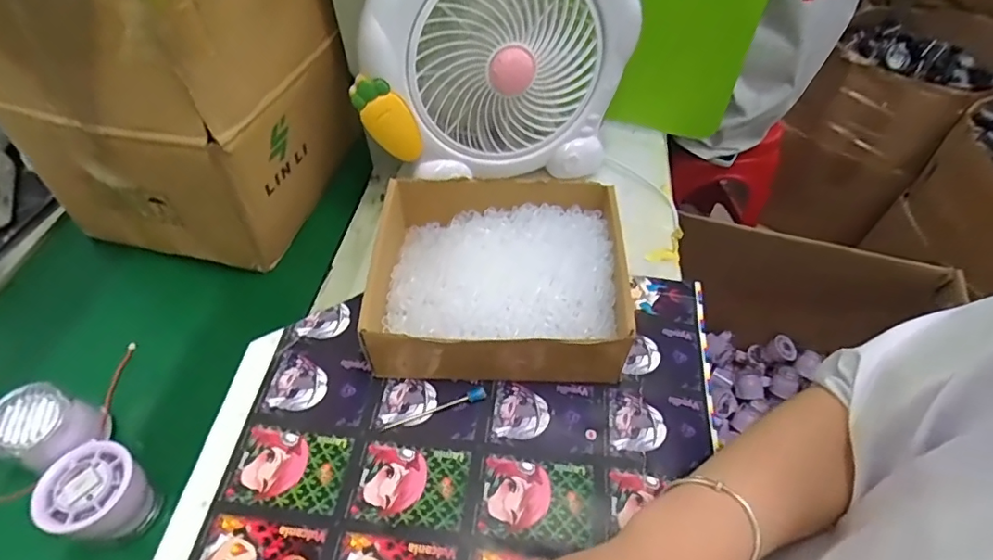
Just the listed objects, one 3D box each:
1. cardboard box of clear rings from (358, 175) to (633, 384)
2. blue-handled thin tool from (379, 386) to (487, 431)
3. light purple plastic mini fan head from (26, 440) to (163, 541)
[{"bbox_3d":[0.000,-0.002,0.470,0.211,0.072,0.181,0,51,1],"label":"cardboard box of clear rings"},{"bbox_3d":[-0.050,0.103,0.426,0.086,0.009,0.014,-19,53,-15],"label":"blue-handled thin tool"},{"bbox_3d":[-0.277,0.155,0.378,0.055,0.070,0.057,19,53,15],"label":"light purple plastic mini fan head"}]

